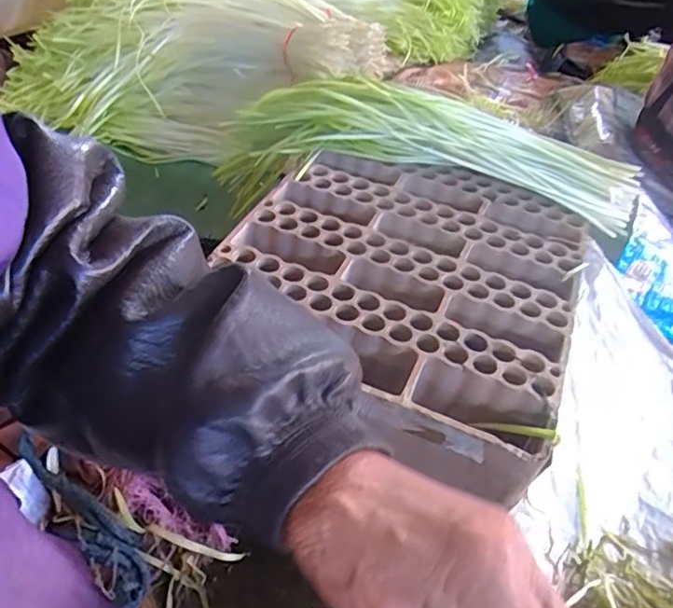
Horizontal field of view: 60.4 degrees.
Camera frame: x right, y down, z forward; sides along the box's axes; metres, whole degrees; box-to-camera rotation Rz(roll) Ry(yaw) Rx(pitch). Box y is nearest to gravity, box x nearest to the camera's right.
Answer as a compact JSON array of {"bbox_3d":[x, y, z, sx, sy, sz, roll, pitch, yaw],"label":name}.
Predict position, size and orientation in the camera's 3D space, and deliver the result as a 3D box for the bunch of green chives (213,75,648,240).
[{"bbox_3d":[0.117,-0.169,0.670,0.447,0.110,0.104,6,42,0],"label":"bunch of green chives"}]

